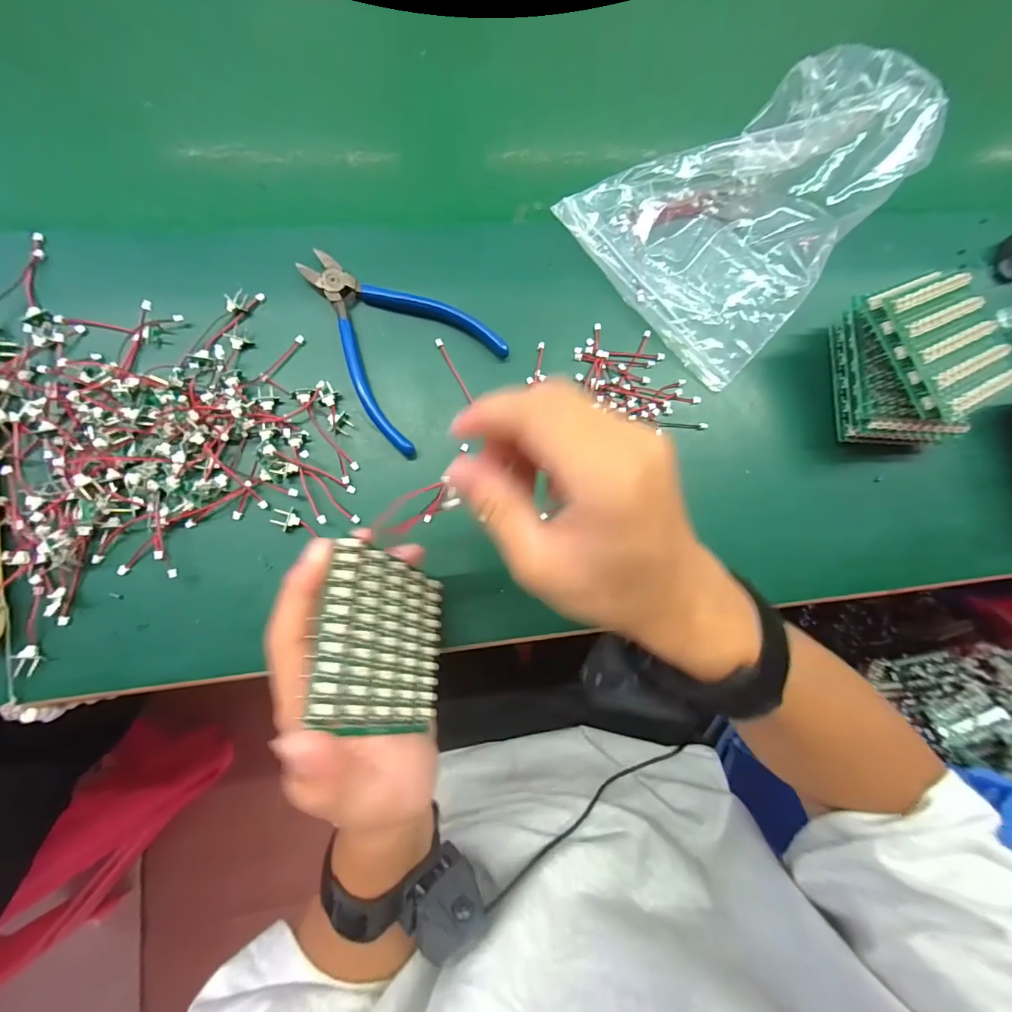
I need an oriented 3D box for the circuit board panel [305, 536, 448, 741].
[{"bbox_3d":[-0.056,0.064,0.211,0.006,0.082,0.078,-11,63,21],"label":"circuit board panel"}]

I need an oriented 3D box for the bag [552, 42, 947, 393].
[{"bbox_3d":[0.176,-0.225,0.303,0.223,0.062,0.172,-43,87,-10],"label":"bag"}]

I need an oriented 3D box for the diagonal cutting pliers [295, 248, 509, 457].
[{"bbox_3d":[-0.081,-0.117,0.295,0.136,0.010,0.102,43,80,2],"label":"diagonal cutting pliers"}]

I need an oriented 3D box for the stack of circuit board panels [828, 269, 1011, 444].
[{"bbox_3d":[0.285,-0.097,0.308,0.095,0.060,0.107,-15,87,-8],"label":"stack of circuit board panels"}]

